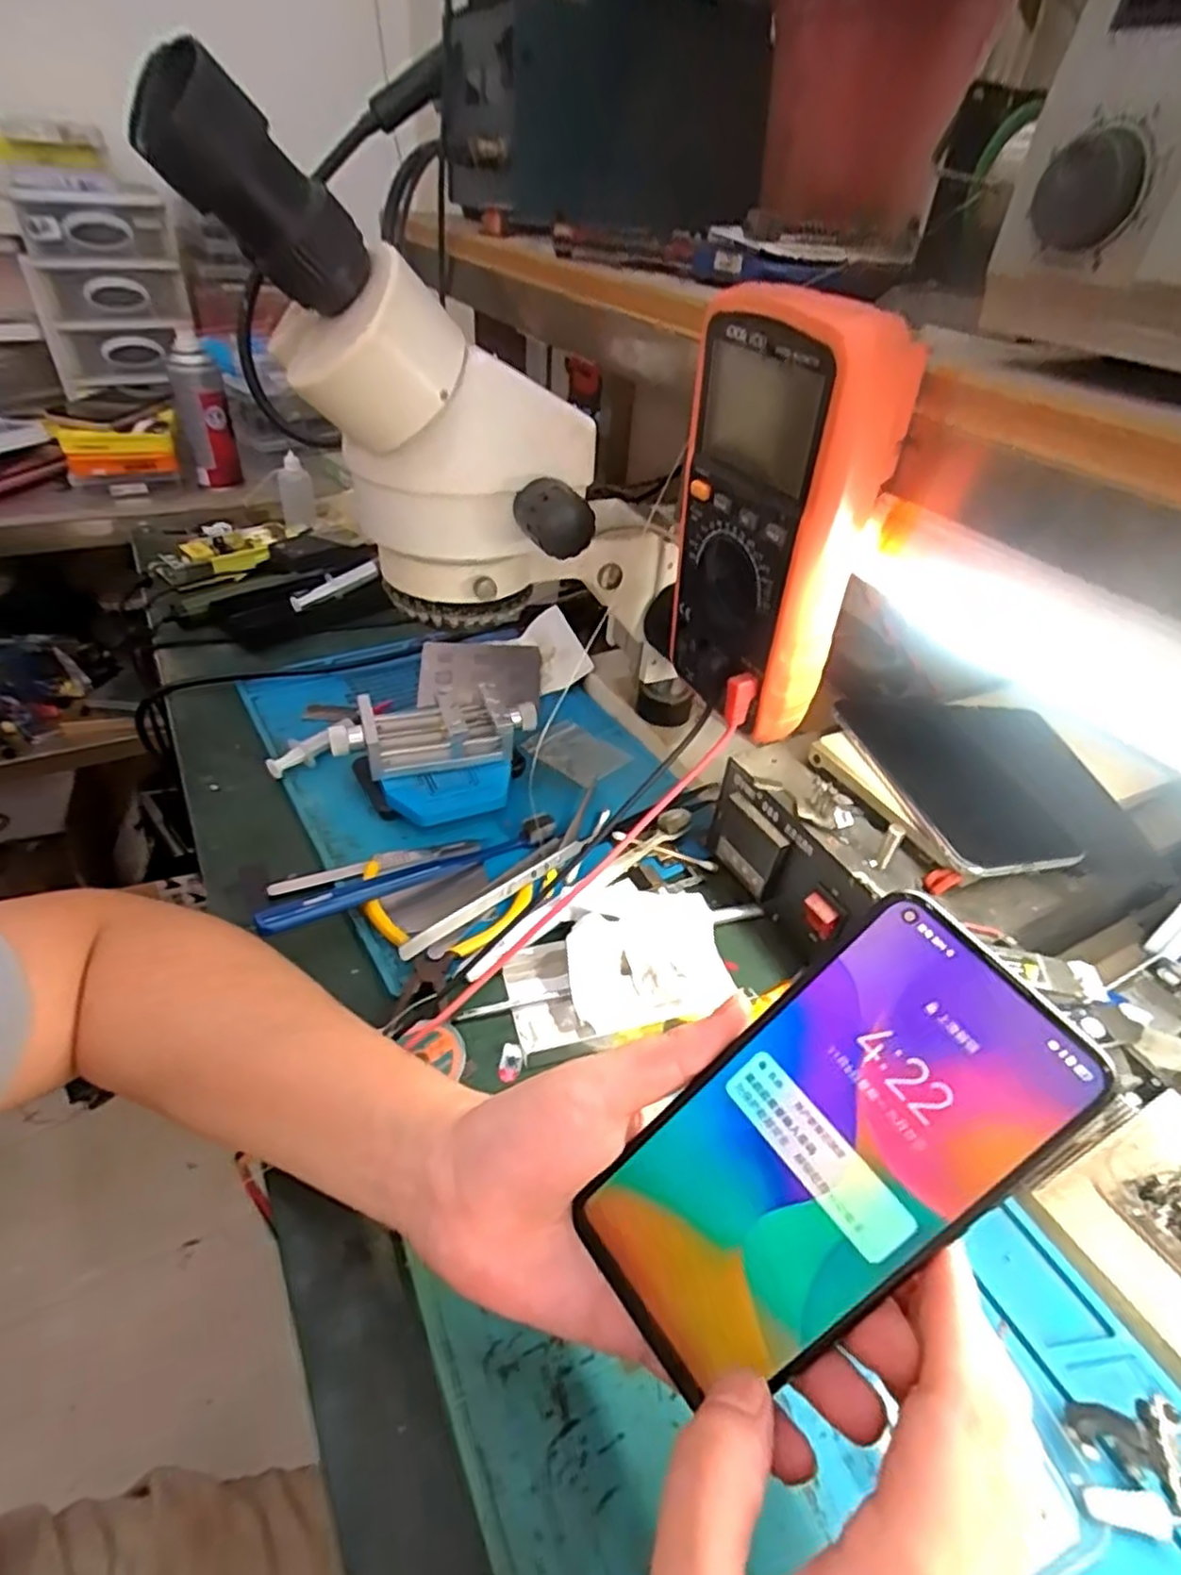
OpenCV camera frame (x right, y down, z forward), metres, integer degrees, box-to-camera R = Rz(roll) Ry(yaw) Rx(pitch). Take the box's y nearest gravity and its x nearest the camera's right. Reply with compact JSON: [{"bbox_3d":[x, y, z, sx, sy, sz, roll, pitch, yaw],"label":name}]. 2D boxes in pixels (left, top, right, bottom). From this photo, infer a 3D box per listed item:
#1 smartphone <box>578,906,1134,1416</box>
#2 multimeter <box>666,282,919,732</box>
[{"bbox_3d":[0.067,0.108,0.214,0.153,0.006,0.073,-47,63,9],"label":"smartphone"},{"bbox_3d":[0.078,-0.113,0.322,0.045,0.172,0.090,-19,46,-25],"label":"multimeter"}]

